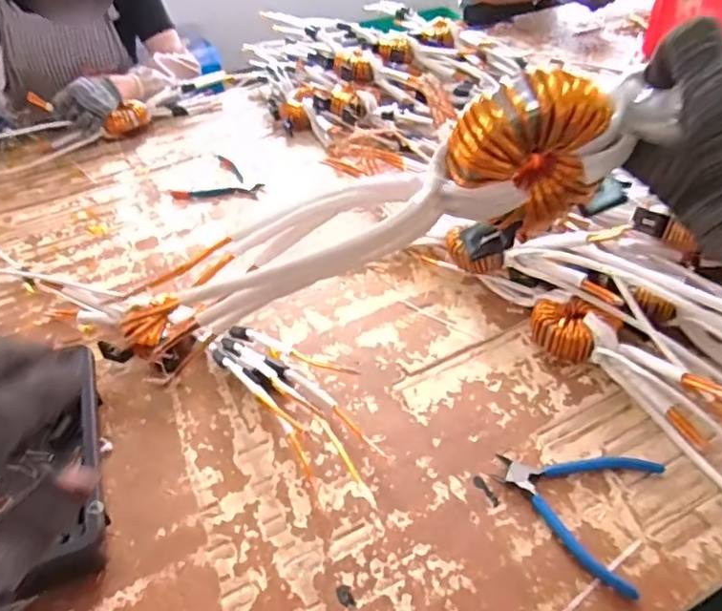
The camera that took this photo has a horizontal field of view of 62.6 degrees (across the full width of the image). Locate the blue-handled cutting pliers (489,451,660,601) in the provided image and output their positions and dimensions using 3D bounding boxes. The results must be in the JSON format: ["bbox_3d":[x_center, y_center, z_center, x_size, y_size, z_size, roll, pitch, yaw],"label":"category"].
[{"bbox_3d":[0.185,0.170,0.526,0.131,0.011,0.124,18,47,24],"label":"blue-handled cutting pliers"}]

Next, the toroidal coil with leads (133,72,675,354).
[{"bbox_3d":[0.005,-0.045,0.345,0.320,0.083,0.042,-21,40,14],"label":"toroidal coil with leads"}]

